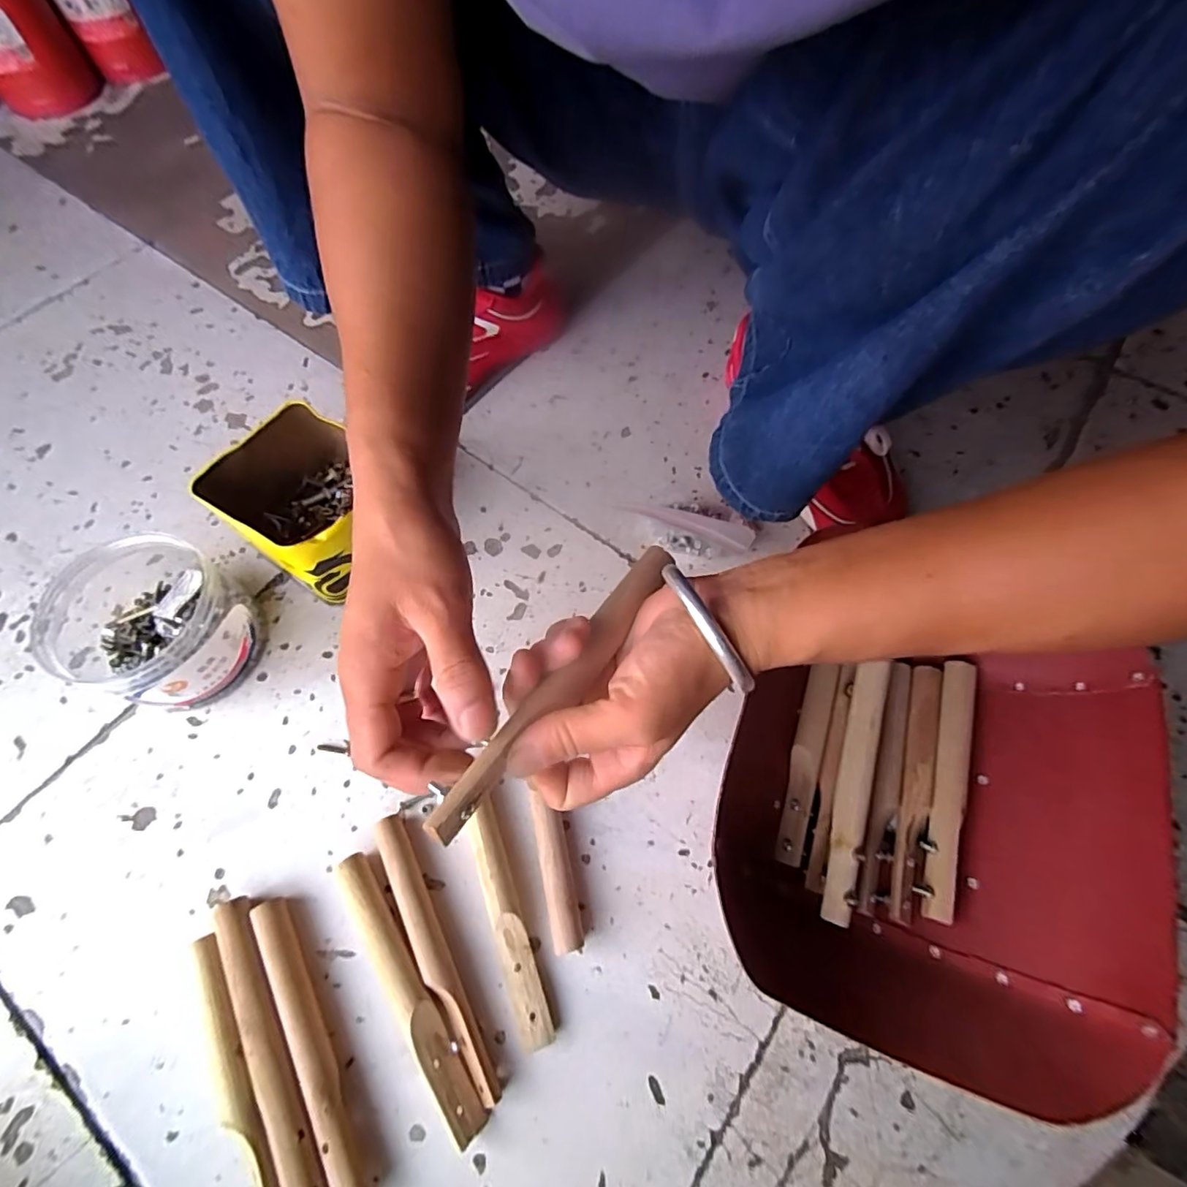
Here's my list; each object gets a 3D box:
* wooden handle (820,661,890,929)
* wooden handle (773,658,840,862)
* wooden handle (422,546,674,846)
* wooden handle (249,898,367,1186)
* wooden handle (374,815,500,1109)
[{"bbox_3d":[0.175,0.128,0.372,0.020,0.026,0.169,16,66,9],"label":"wooden handle"},{"bbox_3d":[0.148,0.114,0.383,0.019,0.013,0.137,17,66,9],"label":"wooden handle"},{"bbox_3d":[-0.008,0.037,0.250,0.022,0.013,0.172,32,55,15],"label":"wooden handle"},{"bbox_3d":[-0.172,0.274,0.336,0.021,0.023,0.174,-29,68,-12],"label":"wooden handle"},{"bbox_3d":[-0.104,0.230,0.357,0.020,0.020,0.172,-26,67,-11],"label":"wooden handle"}]

